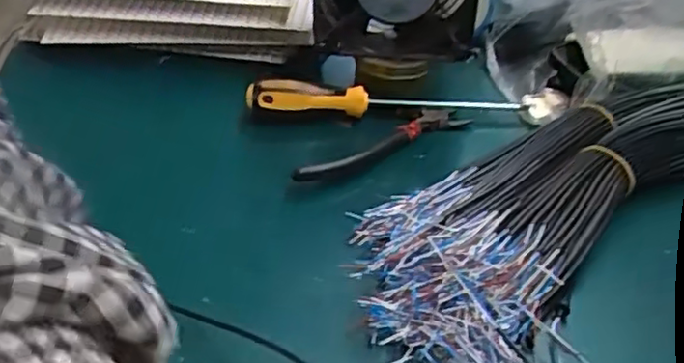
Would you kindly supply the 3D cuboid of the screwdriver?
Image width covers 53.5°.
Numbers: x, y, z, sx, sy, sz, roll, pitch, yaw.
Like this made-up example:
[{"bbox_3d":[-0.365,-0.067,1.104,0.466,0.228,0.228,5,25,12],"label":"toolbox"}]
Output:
[{"bbox_3d":[0.048,-0.060,0.502,0.233,0.026,0.025,1,49,-2],"label":"screwdriver"}]

